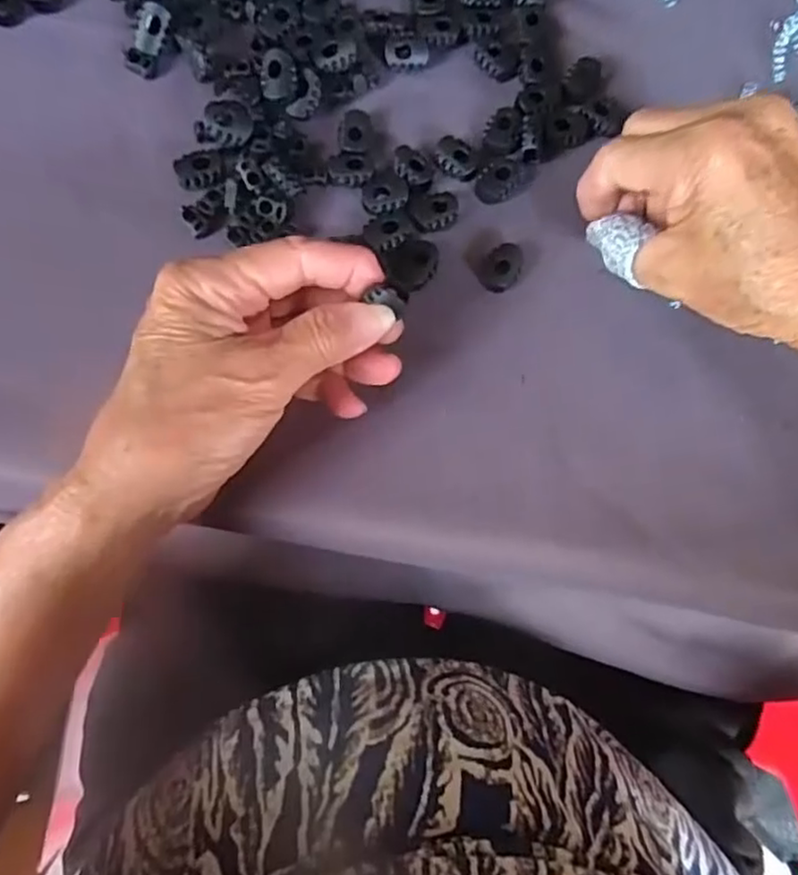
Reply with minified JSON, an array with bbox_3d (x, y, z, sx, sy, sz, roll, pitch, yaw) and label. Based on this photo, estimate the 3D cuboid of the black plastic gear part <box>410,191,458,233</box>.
[{"bbox_3d":[0.016,-0.105,0.310,0.022,0.006,0.021,1,80,-5],"label":"black plastic gear part"}]

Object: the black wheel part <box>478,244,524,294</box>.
[{"bbox_3d":[0.048,-0.079,0.308,0.018,0.007,0.024,42,79,3],"label":"black wheel part"}]

